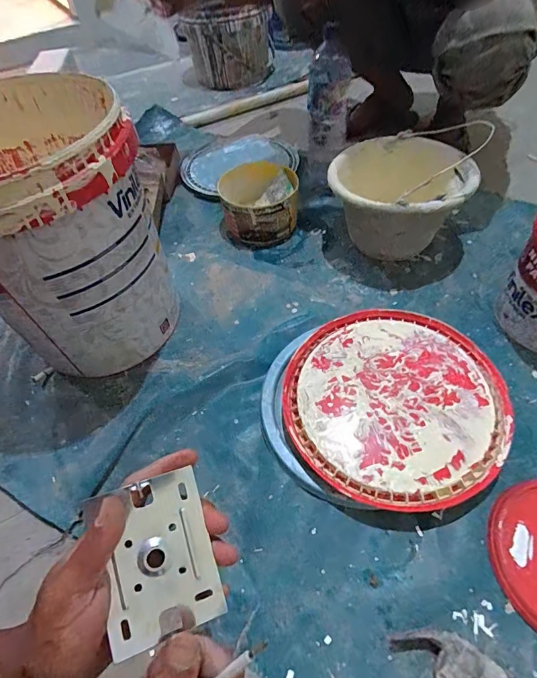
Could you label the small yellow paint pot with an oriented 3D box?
[{"bbox_3d":[-0.017,-0.300,0.878,0.158,0.096,0.170,-3,53,4],"label":"small yellow paint pot"}]

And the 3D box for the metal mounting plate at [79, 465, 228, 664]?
[{"bbox_3d":[-0.080,0.156,0.281,0.077,0.004,0.103,-14,79,-18],"label":"metal mounting plate"}]

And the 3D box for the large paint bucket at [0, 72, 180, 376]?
[{"bbox_3d":[-0.318,-0.155,0.620,0.291,0.360,0.320,-23,55,-12],"label":"large paint bucket"}]

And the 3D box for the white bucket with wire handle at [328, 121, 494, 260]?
[{"bbox_3d":[0.268,-0.269,0.780,0.218,0.158,0.231,-3,53,4],"label":"white bucket with wire handle"}]

